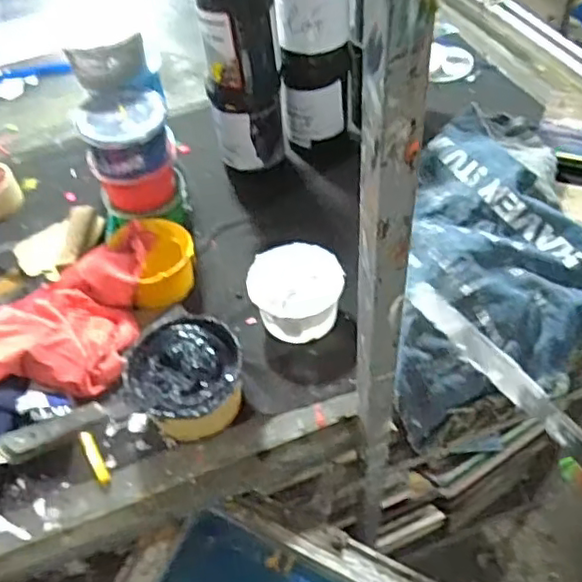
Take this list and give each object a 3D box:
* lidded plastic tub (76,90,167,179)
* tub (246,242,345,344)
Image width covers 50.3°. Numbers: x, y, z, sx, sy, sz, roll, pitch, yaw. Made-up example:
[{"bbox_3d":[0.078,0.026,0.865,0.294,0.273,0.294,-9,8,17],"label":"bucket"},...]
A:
[{"bbox_3d":[-0.218,-0.208,0.821,0.107,0.071,0.101,-2,49,3],"label":"lidded plastic tub"},{"bbox_3d":[0.006,0.003,0.797,0.108,0.076,0.121,6,50,10],"label":"tub"}]

